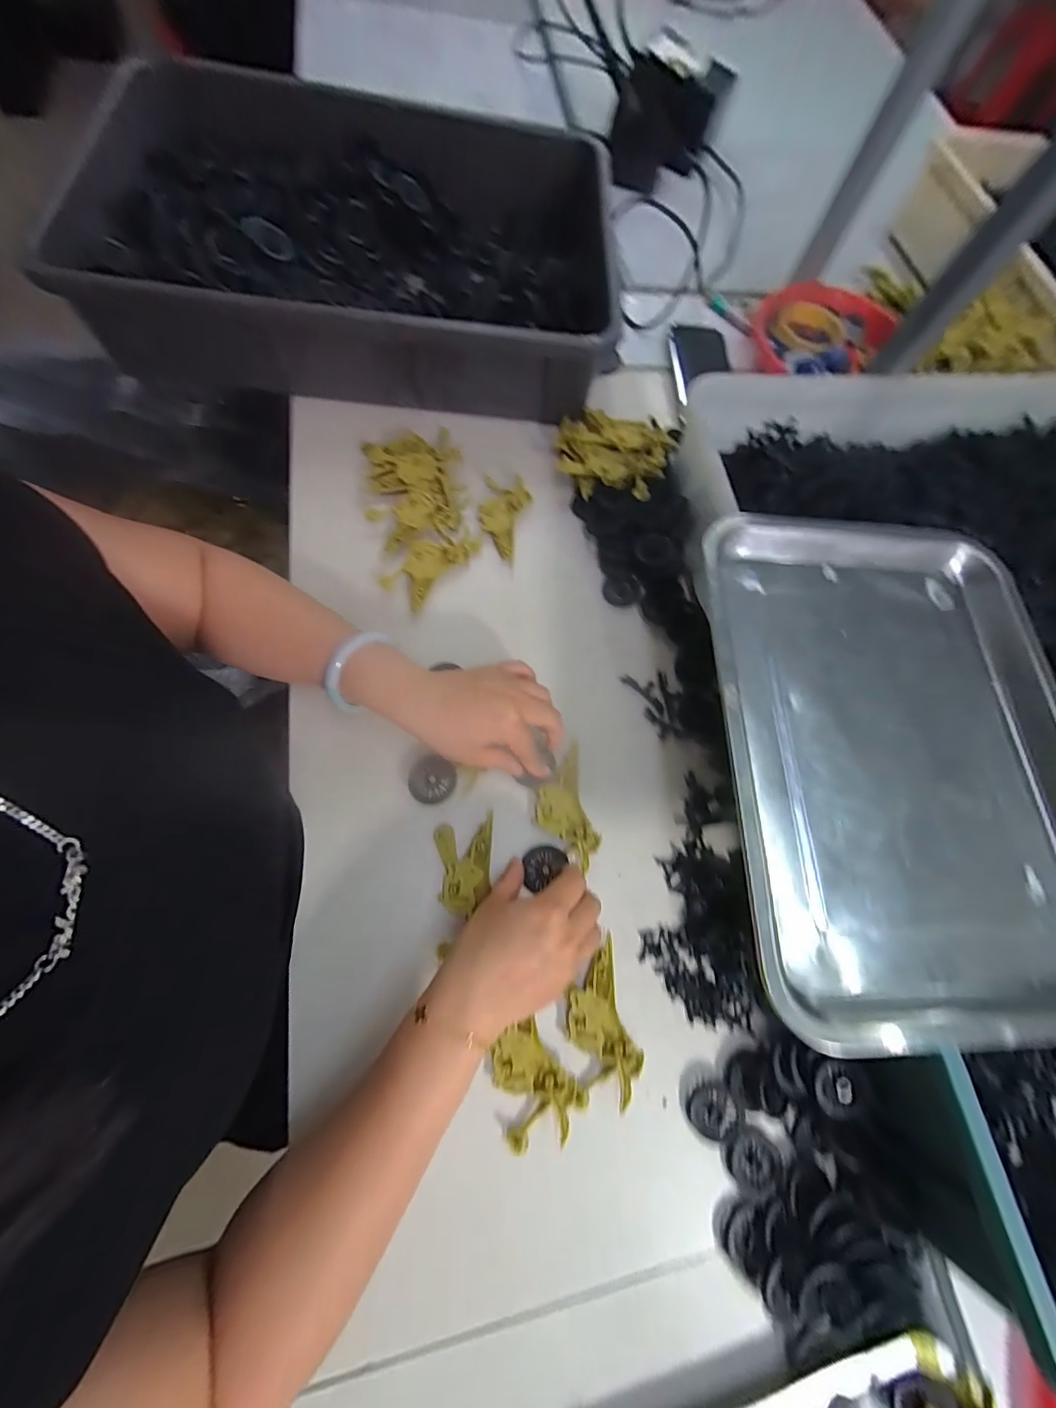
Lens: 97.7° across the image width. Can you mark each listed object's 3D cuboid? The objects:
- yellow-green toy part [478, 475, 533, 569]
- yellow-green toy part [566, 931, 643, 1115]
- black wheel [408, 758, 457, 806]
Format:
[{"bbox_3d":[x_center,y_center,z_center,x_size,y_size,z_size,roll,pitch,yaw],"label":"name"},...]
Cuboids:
[{"bbox_3d":[-0.026,-0.190,0.466,0.047,0.012,0.093,11,69,-4],"label":"yellow-green toy part"},{"bbox_3d":[0.052,0.228,0.333,0.047,0.008,0.098,-4,71,-9],"label":"yellow-green toy part"},{"bbox_3d":[-0.076,0.062,0.368,0.035,0.009,0.035,3,70,-7],"label":"black wheel"}]

